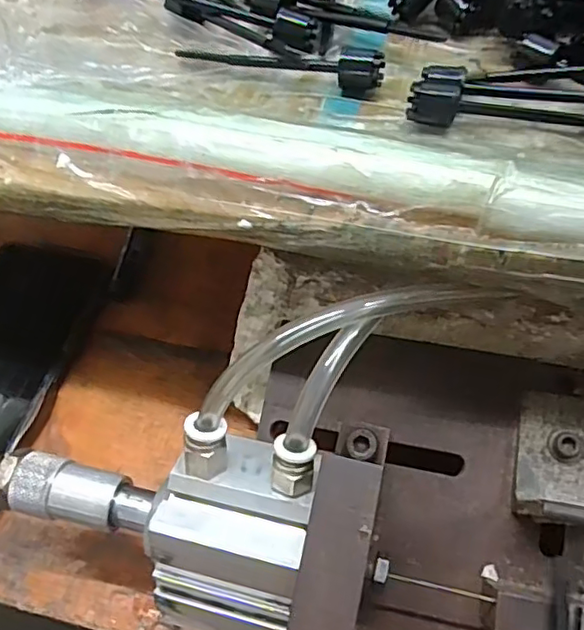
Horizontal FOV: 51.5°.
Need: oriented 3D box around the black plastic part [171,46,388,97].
[{"bbox_3d":[-0.007,-0.100,0.243,0.087,0.017,0.011,14,58,13],"label":"black plastic part"}]

